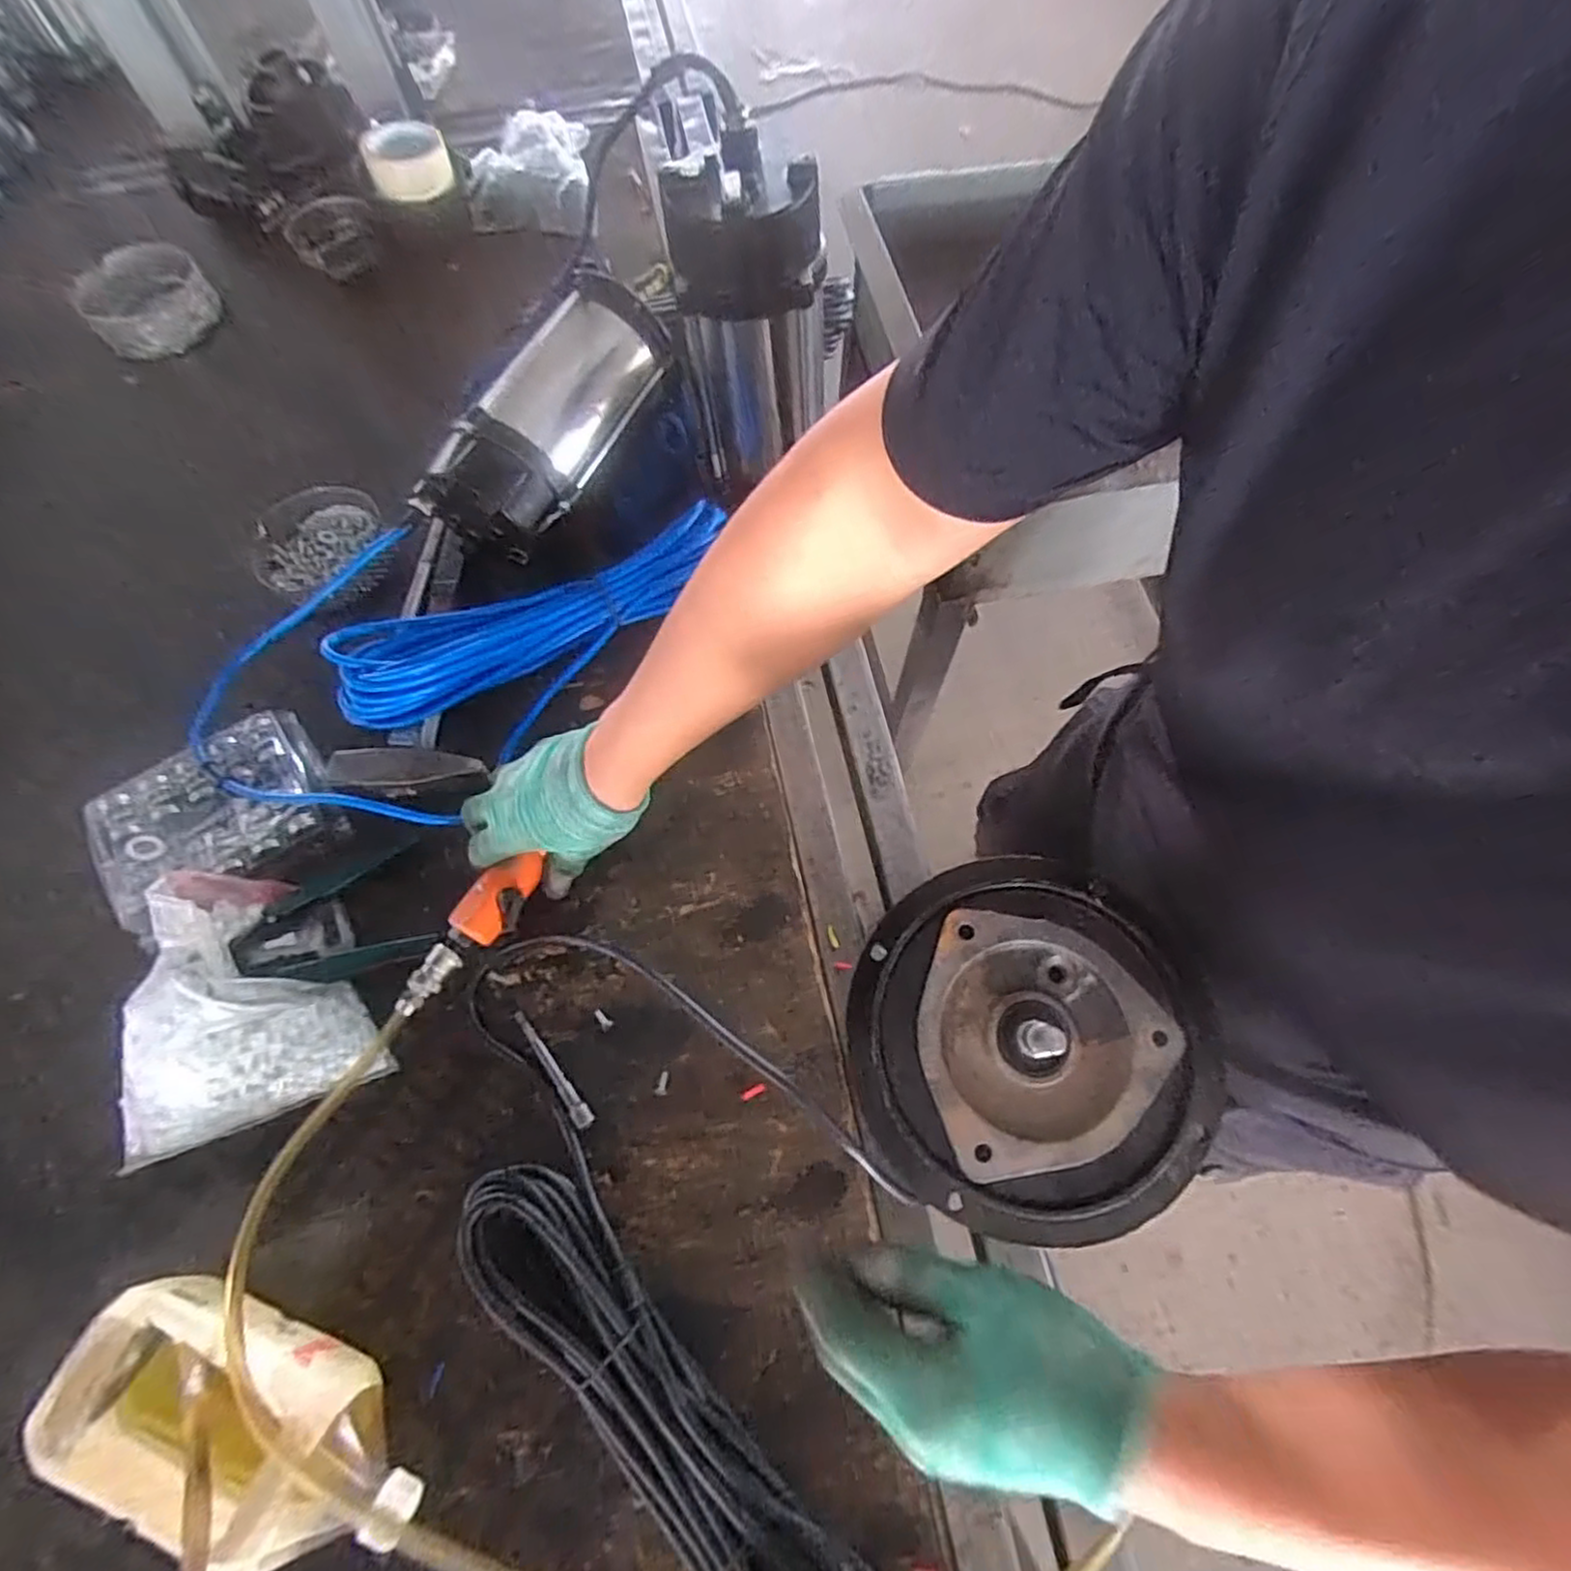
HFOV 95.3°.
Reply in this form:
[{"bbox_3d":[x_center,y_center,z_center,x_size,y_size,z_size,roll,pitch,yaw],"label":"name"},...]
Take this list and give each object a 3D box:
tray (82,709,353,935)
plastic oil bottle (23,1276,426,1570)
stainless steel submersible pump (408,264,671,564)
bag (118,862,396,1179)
[{"bbox_3d":[-0.473,0.021,0.594,0.178,0.032,0.135,-31,69,-11],"label":"tray"},{"bbox_3d":[-0.306,0.371,0.419,0.206,0.075,0.098,12,68,7],"label":"plastic oil bottle"},{"bbox_3d":[-0.207,-0.328,0.645,0.100,0.090,0.268,27,70,12],"label":"stainless steel submersible pump"},{"bbox_3d":[-0.404,0.147,0.523,0.174,0.064,0.191,-20,68,-7],"label":"bag"}]

